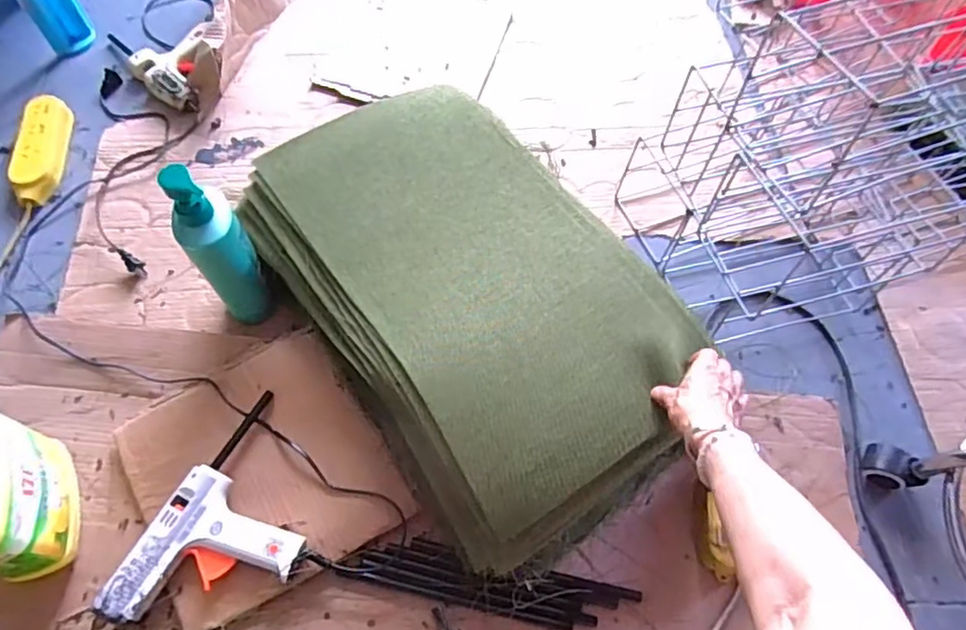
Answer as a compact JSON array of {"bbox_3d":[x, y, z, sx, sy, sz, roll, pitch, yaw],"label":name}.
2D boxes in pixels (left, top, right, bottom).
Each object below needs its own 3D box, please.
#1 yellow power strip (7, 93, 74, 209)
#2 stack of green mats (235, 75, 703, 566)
[{"bbox_3d":[-0.686,-0.256,0.944,0.072,0.029,0.207,-5,63,-6],"label":"yellow power strip"},{"bbox_3d":[-0.020,-0.044,0.740,0.359,0.075,0.596,-33,69,-18],"label":"stack of green mats"}]

